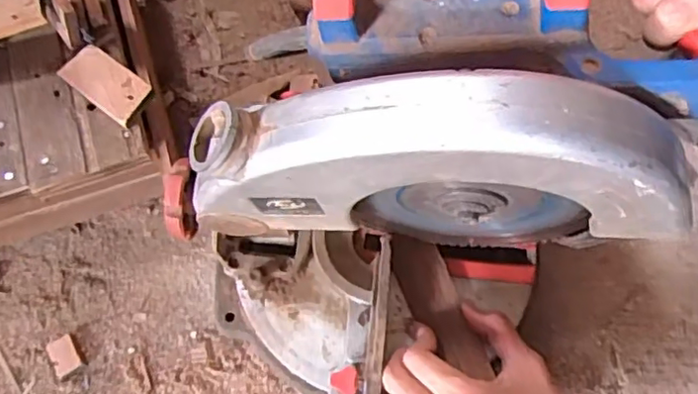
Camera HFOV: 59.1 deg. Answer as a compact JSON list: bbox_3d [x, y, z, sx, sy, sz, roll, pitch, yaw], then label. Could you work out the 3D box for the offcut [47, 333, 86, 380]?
[{"bbox_3d":[-0.219,0.124,0.478,0.021,0.009,0.031,-32,73,-9],"label":"offcut"}]

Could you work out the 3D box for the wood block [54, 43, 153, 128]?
[{"bbox_3d":[-0.177,-0.083,0.447,0.071,0.011,0.032,36,76,13],"label":"wood block"}]

